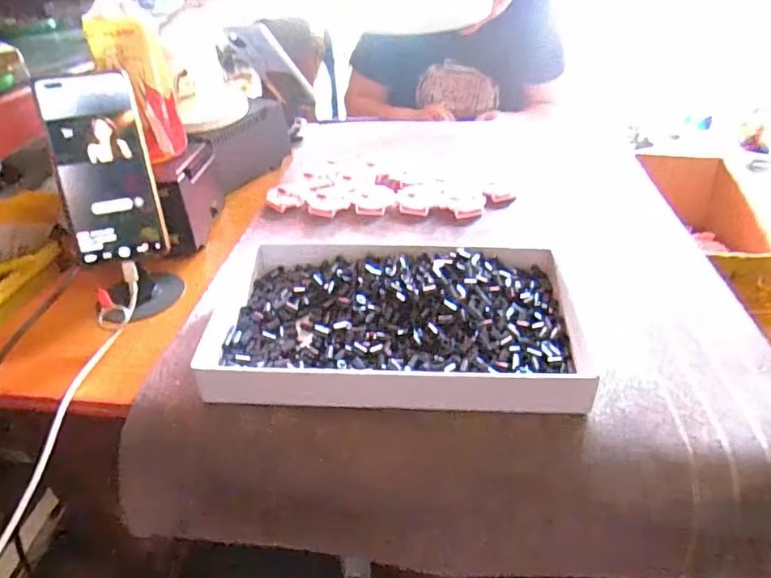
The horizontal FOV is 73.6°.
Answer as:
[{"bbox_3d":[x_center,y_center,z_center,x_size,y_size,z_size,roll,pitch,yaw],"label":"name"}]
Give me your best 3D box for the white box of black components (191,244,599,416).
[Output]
[{"bbox_3d":[0.006,0.025,0.434,0.307,0.037,0.199,0,36,4],"label":"white box of black components"}]

